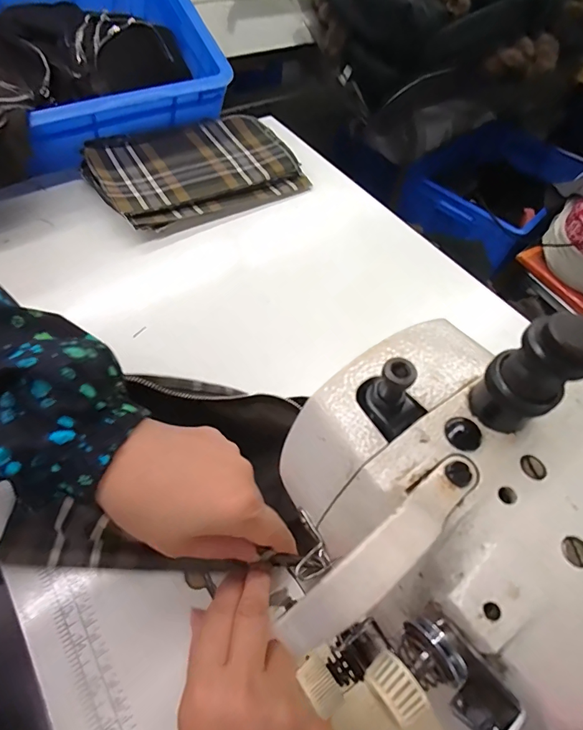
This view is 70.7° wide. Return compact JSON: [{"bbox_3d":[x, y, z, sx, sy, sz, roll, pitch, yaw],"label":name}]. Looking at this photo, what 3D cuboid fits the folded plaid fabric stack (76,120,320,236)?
[{"bbox_3d":[-0.125,-0.266,0.546,0.258,0.027,0.172,-26,62,-20],"label":"folded plaid fabric stack"}]

